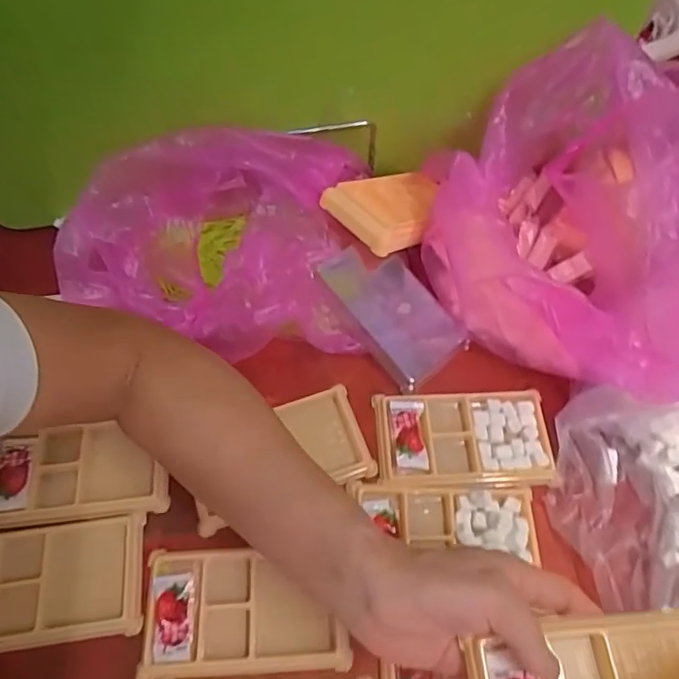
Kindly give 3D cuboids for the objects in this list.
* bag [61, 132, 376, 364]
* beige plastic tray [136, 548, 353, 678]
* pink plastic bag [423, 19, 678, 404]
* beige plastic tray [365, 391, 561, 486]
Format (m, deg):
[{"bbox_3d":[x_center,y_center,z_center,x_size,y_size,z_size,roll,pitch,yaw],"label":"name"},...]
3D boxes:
[{"bbox_3d":[-0.103,-0.074,0.467,0.264,0.104,0.177,-9,59,-5],"label":"bag"},{"bbox_3d":[-0.064,0.182,0.376,0.134,0.010,0.077,-2,59,-1],"label":"beige plastic tray"},{"bbox_3d":[0.217,-0.096,0.439,0.282,0.172,0.228,39,66,21],"label":"pink plastic bag"},{"bbox_3d":[0.098,0.079,0.440,0.133,0.017,0.075,-1,59,-1],"label":"beige plastic tray"}]

